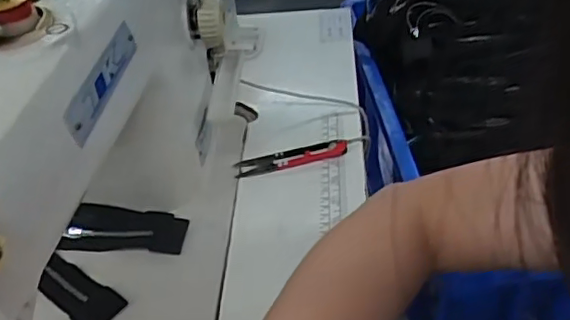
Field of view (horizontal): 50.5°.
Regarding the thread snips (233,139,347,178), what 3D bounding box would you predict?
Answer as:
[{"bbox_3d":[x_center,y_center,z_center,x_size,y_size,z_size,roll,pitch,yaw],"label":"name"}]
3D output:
[{"bbox_3d":[0.006,-0.001,0.553,0.103,0.008,0.026,-13,39,-8],"label":"thread snips"}]

